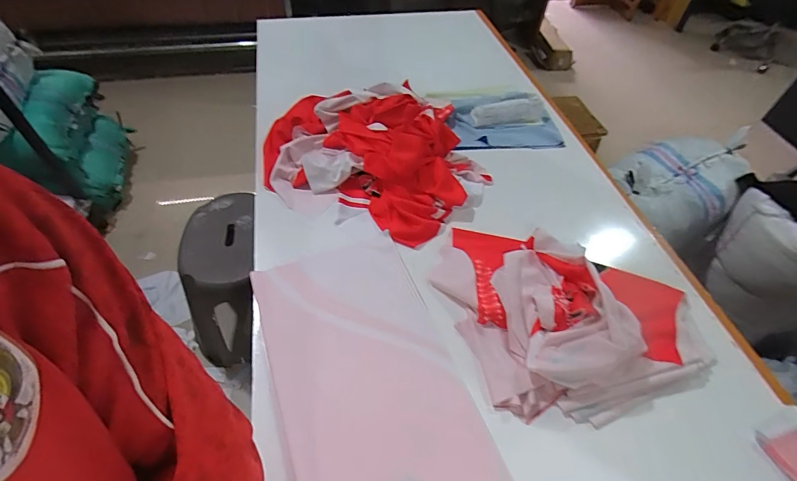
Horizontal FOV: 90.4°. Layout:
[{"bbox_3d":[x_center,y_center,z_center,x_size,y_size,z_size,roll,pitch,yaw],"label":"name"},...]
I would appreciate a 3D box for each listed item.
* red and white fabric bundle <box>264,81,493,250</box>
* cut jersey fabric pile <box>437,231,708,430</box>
[{"bbox_3d":[-0.048,-0.227,0.879,0.507,0.112,0.422,21,54,15],"label":"red and white fabric bundle"},{"bbox_3d":[0.284,0.091,0.658,0.376,0.072,0.350,-13,53,-10],"label":"cut jersey fabric pile"}]

